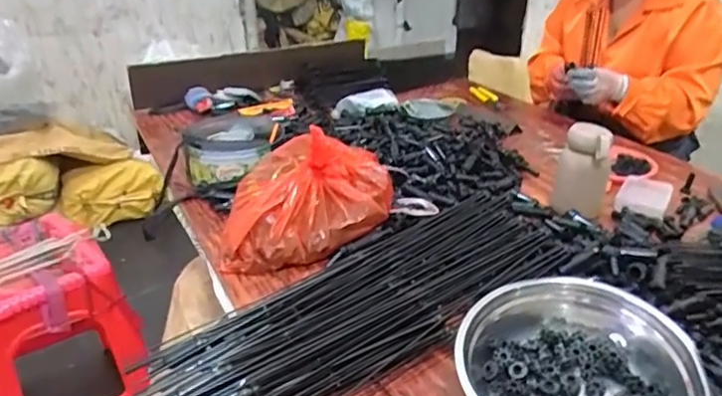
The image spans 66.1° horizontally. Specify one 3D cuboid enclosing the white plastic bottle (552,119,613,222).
[{"bbox_3d":[0.350,-0.040,0.881,0.079,0.143,0.057,13,31,23],"label":"white plastic bottle"}]

